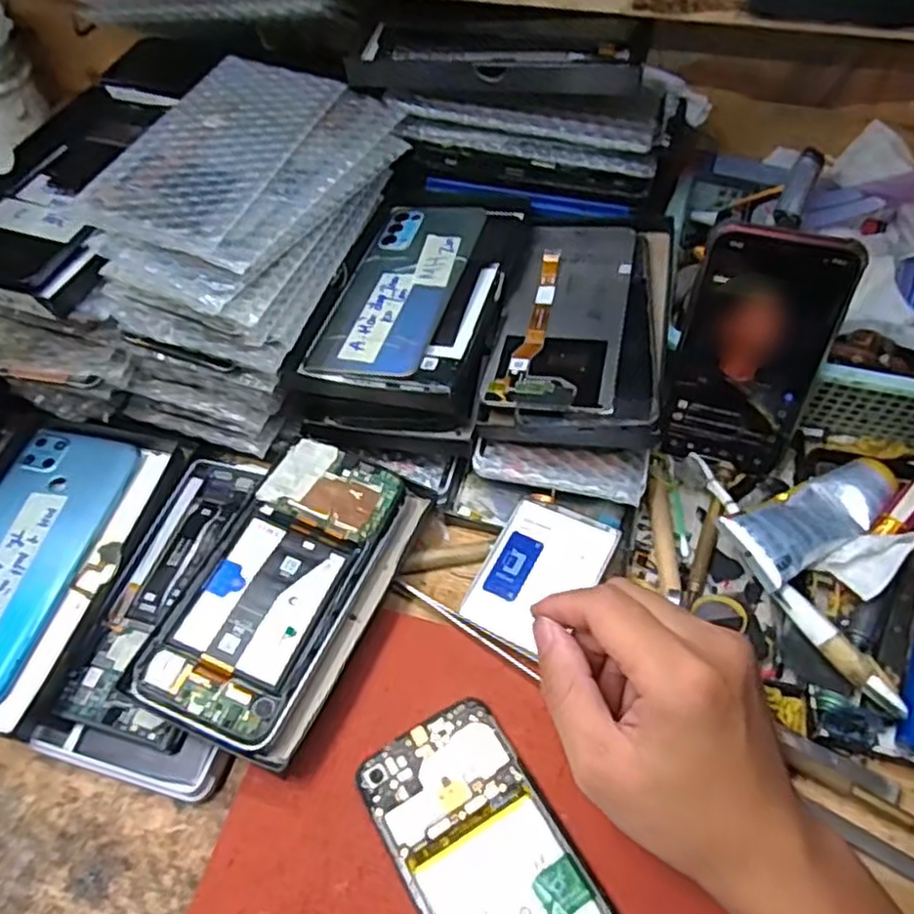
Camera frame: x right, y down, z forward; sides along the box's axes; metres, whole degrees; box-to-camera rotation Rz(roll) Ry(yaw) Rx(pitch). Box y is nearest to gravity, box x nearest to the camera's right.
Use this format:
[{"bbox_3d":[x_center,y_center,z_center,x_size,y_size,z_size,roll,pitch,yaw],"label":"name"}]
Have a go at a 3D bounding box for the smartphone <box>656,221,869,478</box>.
[{"bbox_3d":[0.166,-0.058,0.409,0.075,0.144,0.015,16,40,16],"label":"smartphone"}]

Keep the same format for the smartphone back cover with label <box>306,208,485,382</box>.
[{"bbox_3d":[-0.034,-0.111,0.445,0.069,0.010,0.150,14,56,11],"label":"smartphone back cover with label"}]

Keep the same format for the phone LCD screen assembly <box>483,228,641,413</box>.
[{"bbox_3d":[0.065,-0.092,0.427,0.070,0.011,0.157,10,55,9],"label":"phone LCD screen assembly"}]

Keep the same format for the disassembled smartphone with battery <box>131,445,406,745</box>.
[{"bbox_3d":[-0.093,0.064,0.380,0.073,0.007,0.162,24,58,6],"label":"disassembled smartphone with battery"}]

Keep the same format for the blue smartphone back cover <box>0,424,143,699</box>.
[{"bbox_3d":[-0.248,0.052,0.409,0.075,0.008,0.165,15,56,4],"label":"blue smartphone back cover"}]

